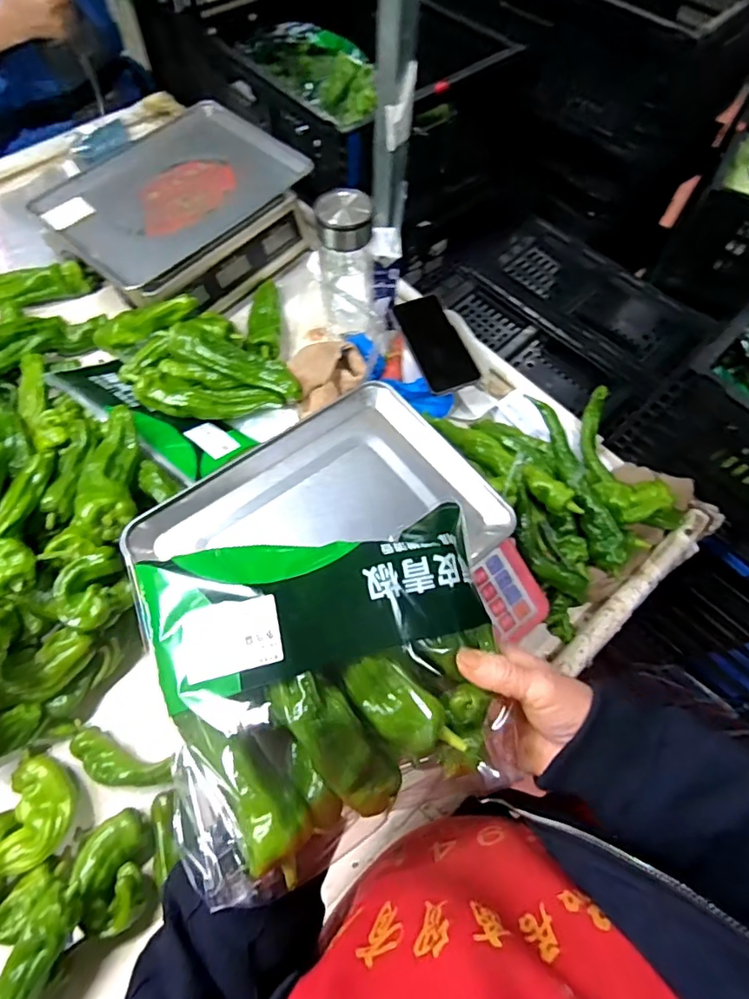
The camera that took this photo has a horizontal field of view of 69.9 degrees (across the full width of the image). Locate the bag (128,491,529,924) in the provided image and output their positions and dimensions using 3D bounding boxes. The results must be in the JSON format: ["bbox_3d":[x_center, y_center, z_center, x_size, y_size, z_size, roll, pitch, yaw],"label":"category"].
[{"bbox_3d":[-0.021,0.109,0.333,0.216,0.065,0.186,-12,64,-7],"label":"bag"}]

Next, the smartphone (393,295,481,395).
[{"bbox_3d":[0.078,-0.203,0.692,0.062,0.008,0.144,-23,71,0],"label":"smartphone"}]

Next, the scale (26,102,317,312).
[{"bbox_3d":[-0.286,-0.424,0.801,0.287,0.107,0.336,35,68,15],"label":"scale"}]

